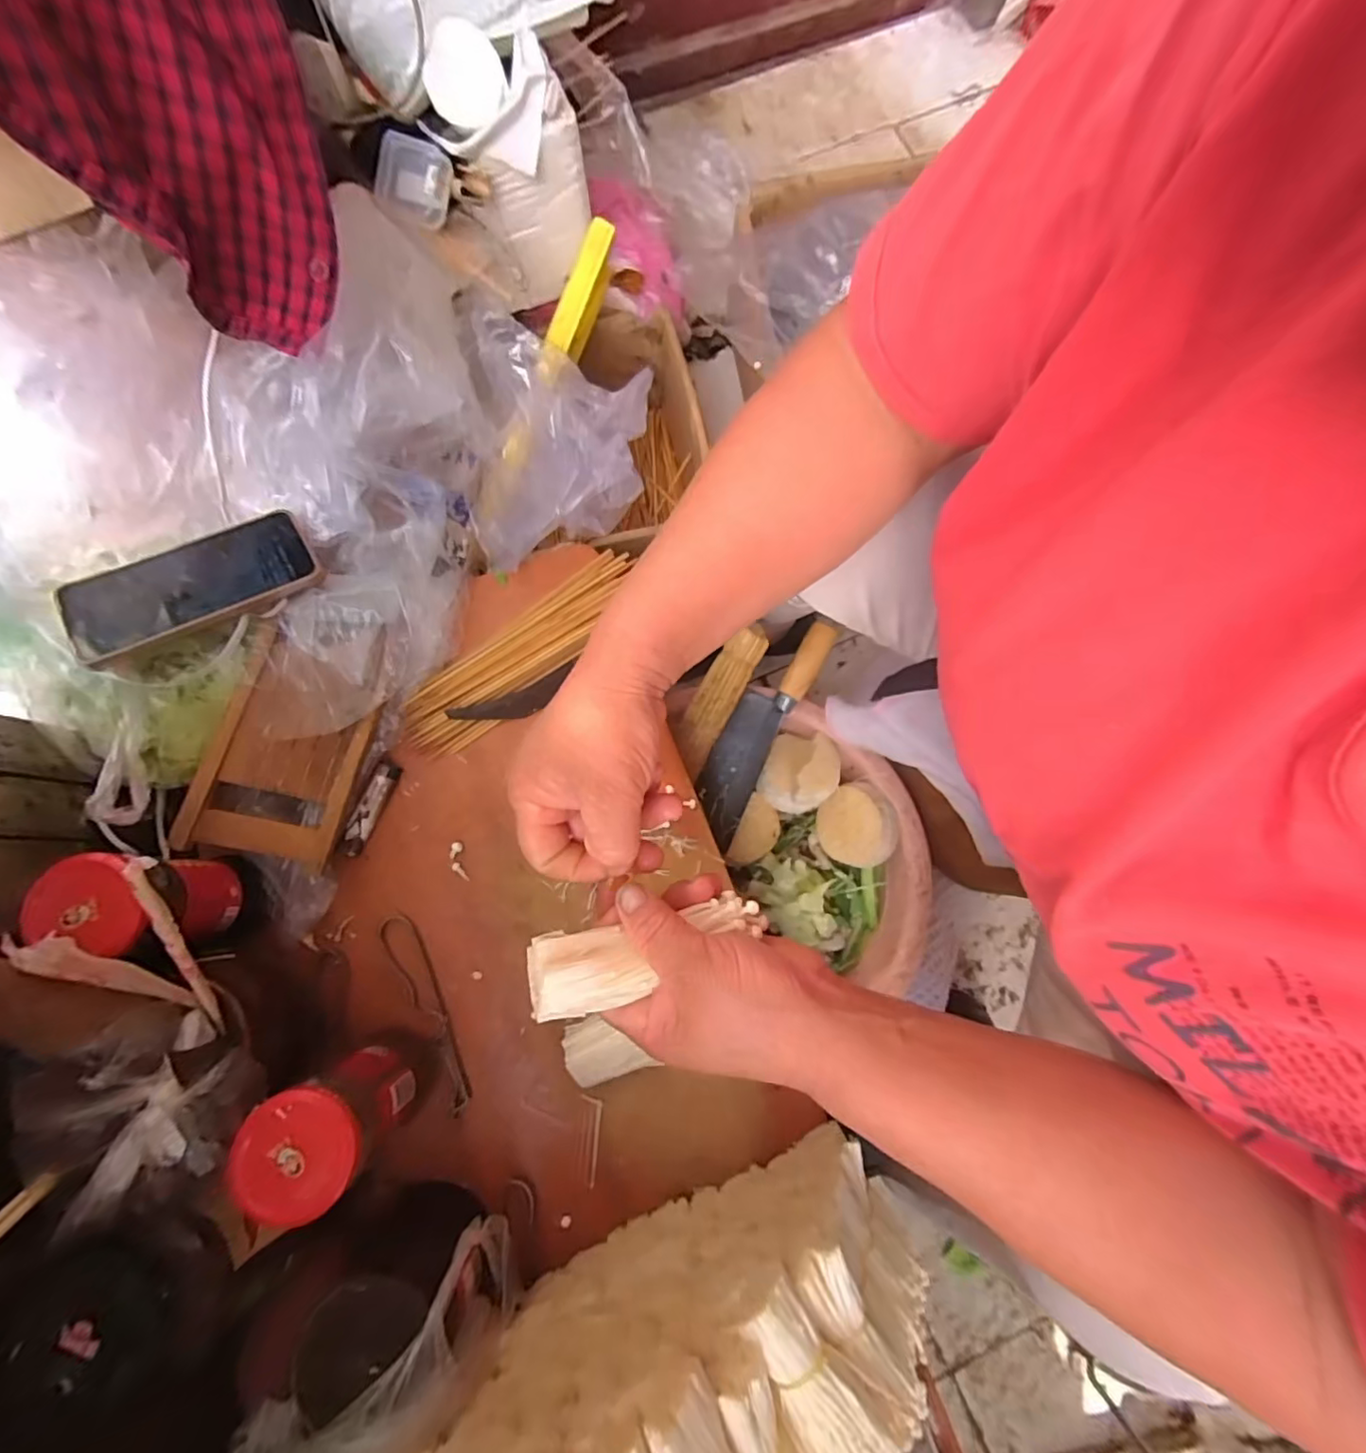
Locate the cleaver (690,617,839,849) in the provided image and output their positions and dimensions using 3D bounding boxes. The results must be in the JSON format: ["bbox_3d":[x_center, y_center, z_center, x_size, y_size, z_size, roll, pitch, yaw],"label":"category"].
[{"bbox_3d":[0.084,0.001,0.627,0.064,0.021,0.257,31,97,7],"label":"cleaver"}]

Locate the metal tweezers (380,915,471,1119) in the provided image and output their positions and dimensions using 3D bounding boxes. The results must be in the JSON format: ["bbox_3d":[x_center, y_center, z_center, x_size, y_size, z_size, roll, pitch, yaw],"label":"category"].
[{"bbox_3d":[-0.195,0.219,0.454,0.025,0.009,0.153,-28,78,-6],"label":"metal tweezers"}]

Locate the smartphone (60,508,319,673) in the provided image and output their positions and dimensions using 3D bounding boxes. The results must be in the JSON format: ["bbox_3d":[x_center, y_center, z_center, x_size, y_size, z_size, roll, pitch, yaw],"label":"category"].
[{"bbox_3d":[-0.365,-0.108,0.440,0.162,0.013,0.078,-30,75,-19],"label":"smartphone"}]

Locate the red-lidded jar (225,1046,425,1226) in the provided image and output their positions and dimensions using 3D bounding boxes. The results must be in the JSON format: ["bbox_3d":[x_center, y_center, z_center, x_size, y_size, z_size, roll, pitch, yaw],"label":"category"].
[{"bbox_3d":[-0.209,0.244,0.377,0.059,0.141,0.061,0,77,0],"label":"red-lidded jar"}]

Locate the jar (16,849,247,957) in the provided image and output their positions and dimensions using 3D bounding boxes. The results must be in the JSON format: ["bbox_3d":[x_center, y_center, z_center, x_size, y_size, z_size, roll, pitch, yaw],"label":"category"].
[{"bbox_3d":[-0.339,0.111,0.379,0.058,0.104,0.054,6,77,1],"label":"jar"}]

